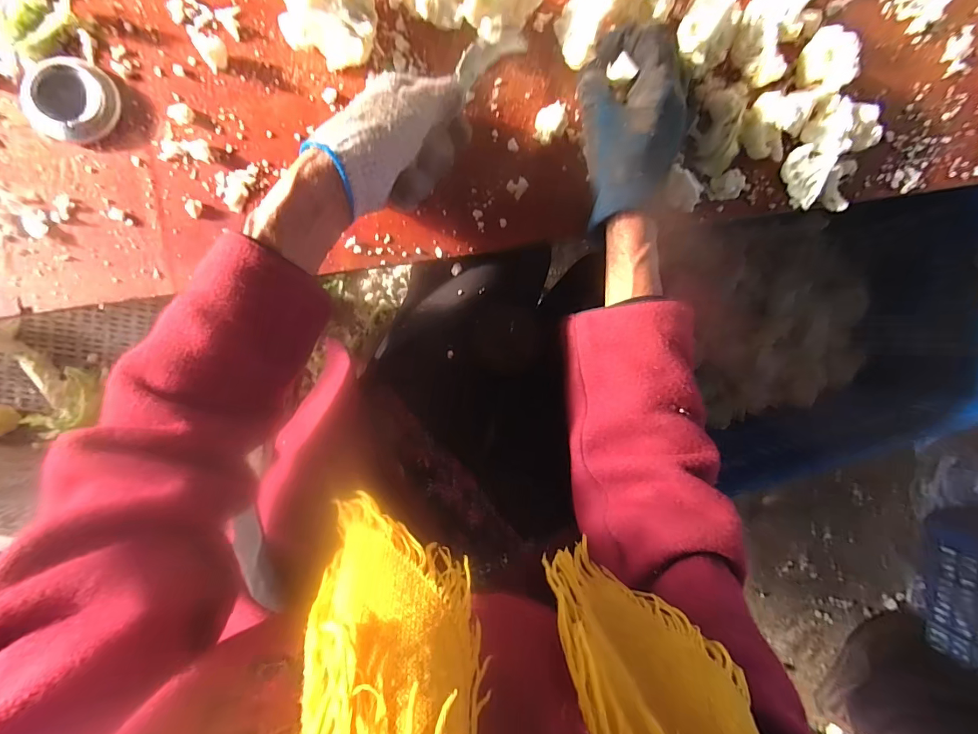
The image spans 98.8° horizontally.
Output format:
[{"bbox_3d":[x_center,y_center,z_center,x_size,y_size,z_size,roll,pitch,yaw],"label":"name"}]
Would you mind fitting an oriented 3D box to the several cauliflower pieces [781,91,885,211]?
[{"bbox_3d":[0.319,-0.200,0.392,0.079,0.037,0.094,4,94,-7],"label":"several cauliflower pieces"}]

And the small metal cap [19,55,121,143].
[{"bbox_3d":[-0.323,-0.205,0.321,0.064,0.011,0.060,0,94,-7],"label":"small metal cap"}]

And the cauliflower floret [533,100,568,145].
[{"bbox_3d":[0.054,-0.212,0.363,0.025,0.020,0.032,28,91,-8],"label":"cauliflower floret"}]

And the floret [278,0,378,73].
[{"bbox_3d":[-0.126,-0.280,0.328,0.073,0.039,0.081,-5,95,-6],"label":"floret"}]

